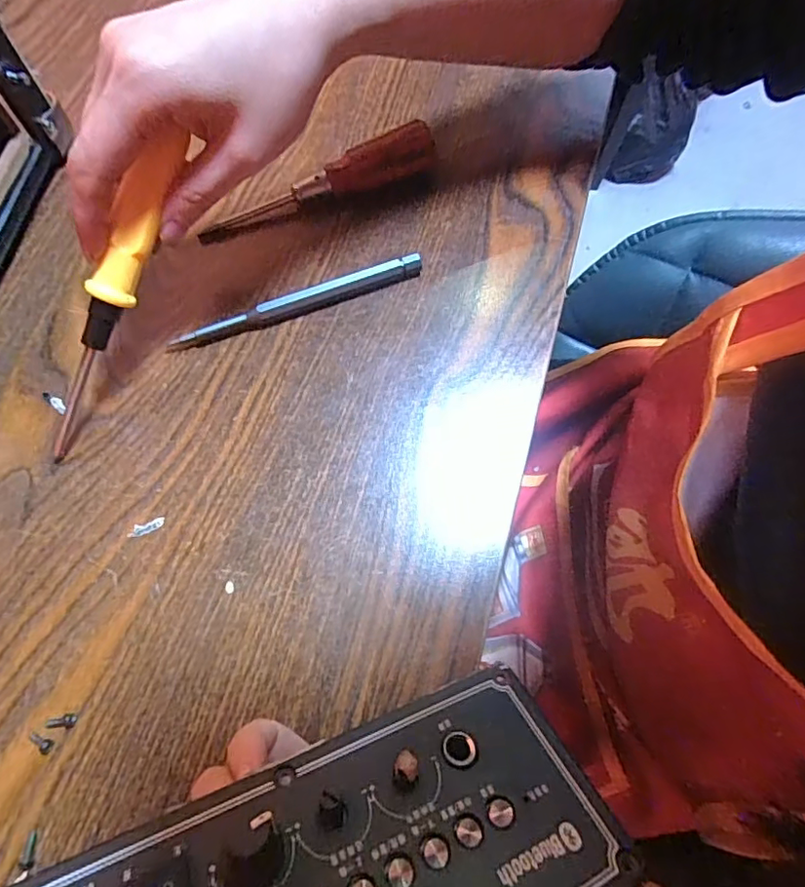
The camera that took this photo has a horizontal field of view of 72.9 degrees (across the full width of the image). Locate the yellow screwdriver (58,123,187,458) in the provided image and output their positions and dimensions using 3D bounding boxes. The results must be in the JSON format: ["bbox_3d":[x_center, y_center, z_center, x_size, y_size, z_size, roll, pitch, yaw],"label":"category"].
[{"bbox_3d":[-0.127,-0.060,0.234,0.017,0.019,0.150,35,108,12],"label":"yellow screwdriver"}]

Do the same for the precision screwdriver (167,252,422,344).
[{"bbox_3d":[-0.053,-0.075,0.287,0.134,0.012,0.009,-20,70,-9],"label":"precision screwdriver"}]

